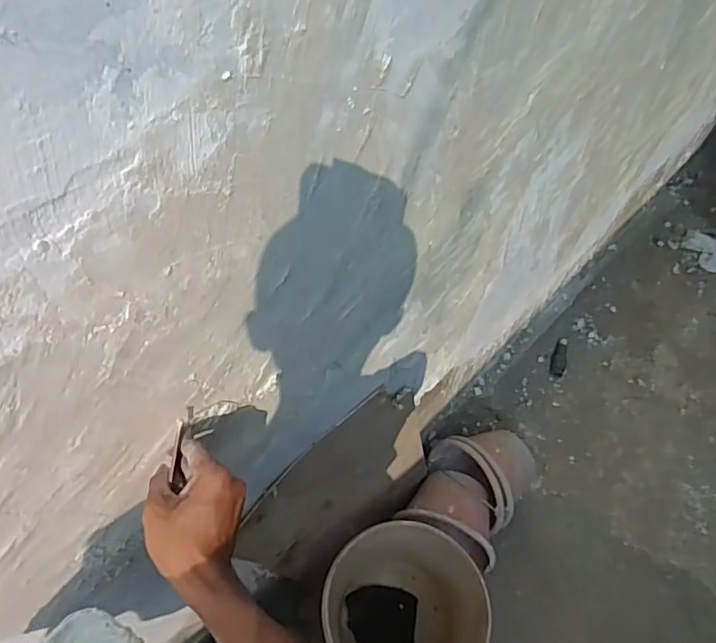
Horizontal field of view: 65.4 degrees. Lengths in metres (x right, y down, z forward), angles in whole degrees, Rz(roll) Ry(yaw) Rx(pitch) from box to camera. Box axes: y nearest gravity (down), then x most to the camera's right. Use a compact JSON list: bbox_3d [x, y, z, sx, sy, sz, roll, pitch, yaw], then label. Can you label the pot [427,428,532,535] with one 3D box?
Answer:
[{"bbox_3d":[0.339,0.360,1.409,0.222,0.205,0.239,-34,64,-18],"label":"pot"}]

